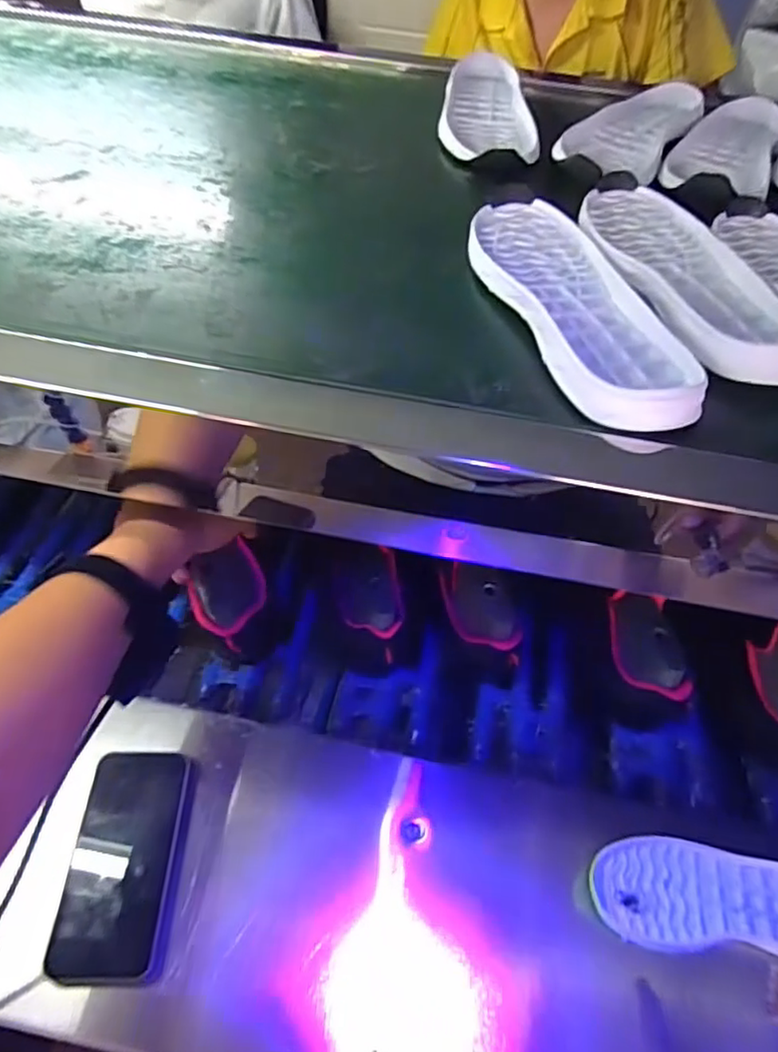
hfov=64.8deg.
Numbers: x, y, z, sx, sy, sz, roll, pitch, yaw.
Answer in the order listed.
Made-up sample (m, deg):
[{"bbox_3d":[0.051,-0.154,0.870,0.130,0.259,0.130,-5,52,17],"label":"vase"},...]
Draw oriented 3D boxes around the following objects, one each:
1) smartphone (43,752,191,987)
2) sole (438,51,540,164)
[{"bbox_3d":[-0.210,0.263,0.485,0.076,0.015,0.158,7,58,-9],"label":"smartphone"},{"bbox_3d":[0.111,-0.461,0.670,0.099,0.024,0.252,7,51,3],"label":"sole"}]

